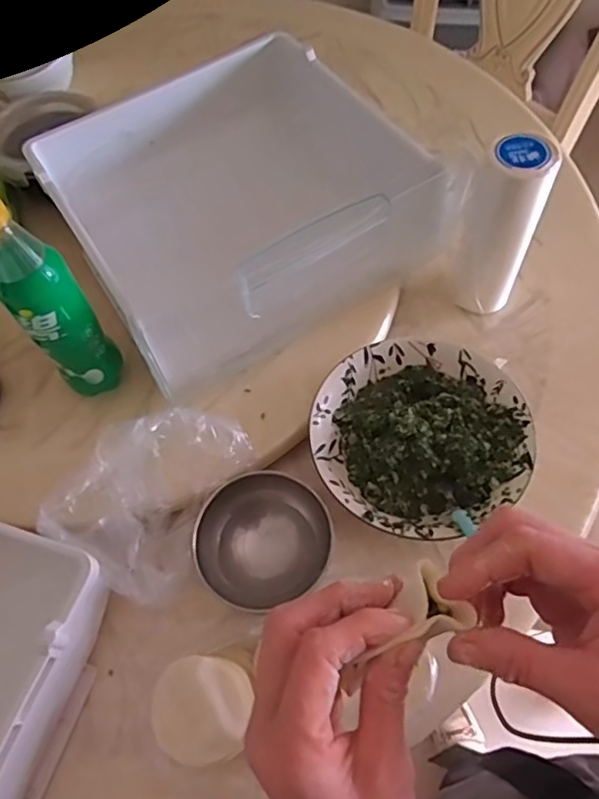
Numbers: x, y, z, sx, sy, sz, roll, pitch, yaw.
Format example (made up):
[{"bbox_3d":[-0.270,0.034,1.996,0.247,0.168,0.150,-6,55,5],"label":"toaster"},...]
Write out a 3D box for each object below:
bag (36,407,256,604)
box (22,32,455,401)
[{"bbox_3d":[-0.133,0.081,0.542,0.127,0.065,0.177,25,67,16],"label":"bag"},{"bbox_3d":[-0.075,-0.229,0.672,0.344,0.141,0.362,-33,65,-13],"label":"box"}]

